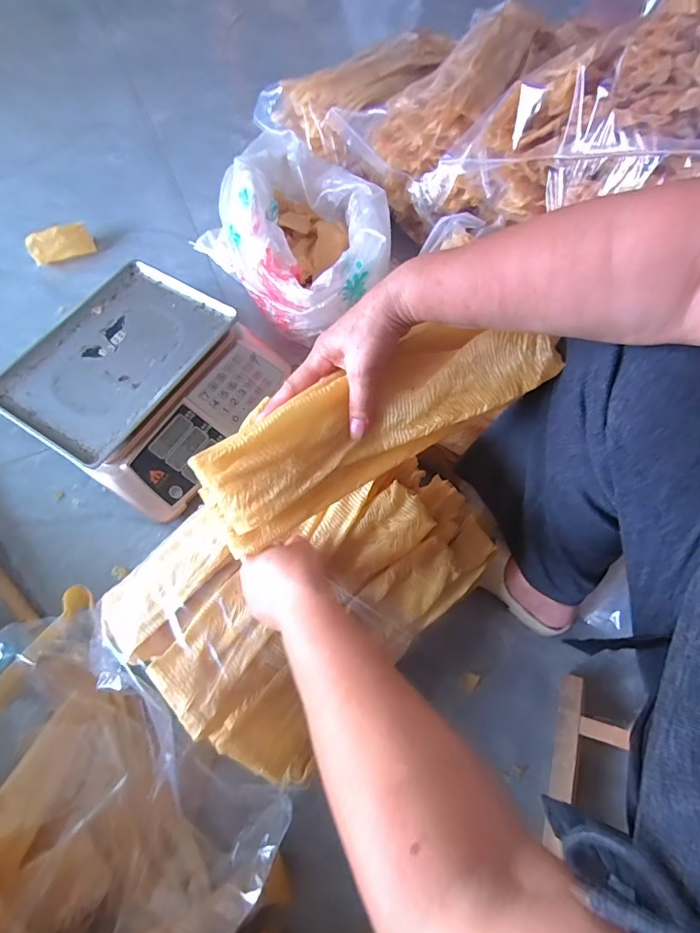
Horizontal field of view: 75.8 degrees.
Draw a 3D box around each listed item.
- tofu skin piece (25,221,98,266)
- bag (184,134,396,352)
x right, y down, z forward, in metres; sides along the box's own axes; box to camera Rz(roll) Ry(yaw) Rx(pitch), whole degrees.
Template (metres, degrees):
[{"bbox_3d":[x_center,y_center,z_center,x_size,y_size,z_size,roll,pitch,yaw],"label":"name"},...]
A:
[{"bbox_3d":[-0.570,-0.437,0.889,0.116,0.067,0.031,-20,69,-10],"label":"tofu skin piece"},{"bbox_3d":[-0.099,-0.410,0.822,0.271,0.181,0.403,-36,72,-15],"label":"bag"}]

